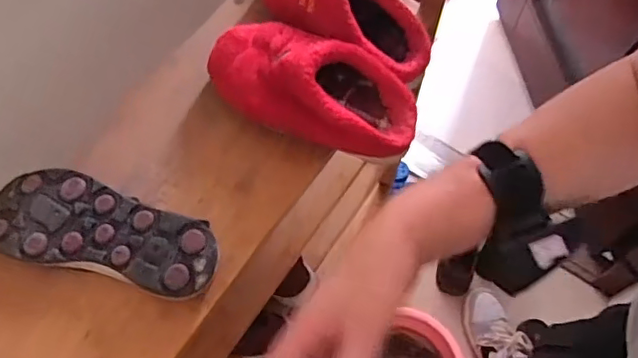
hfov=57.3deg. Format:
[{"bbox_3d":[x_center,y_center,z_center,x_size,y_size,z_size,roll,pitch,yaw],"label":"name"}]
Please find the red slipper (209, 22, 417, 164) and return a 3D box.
[{"bbox_3d":[-0.006,-0.102,0.643,0.237,0.069,0.114,21,66,9],"label":"red slipper"}]

